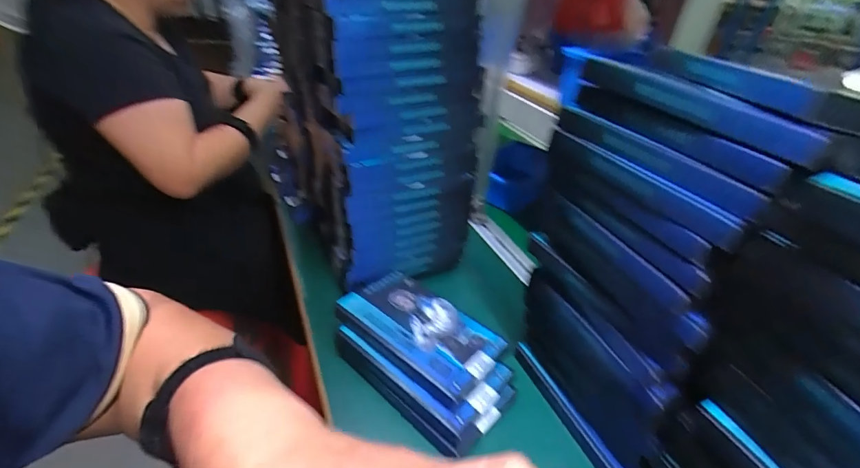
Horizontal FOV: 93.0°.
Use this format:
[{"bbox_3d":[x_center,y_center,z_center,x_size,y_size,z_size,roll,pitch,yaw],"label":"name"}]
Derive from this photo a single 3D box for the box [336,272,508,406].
[{"bbox_3d":[-0.008,0.101,0.428,0.162,0.022,0.091,29,39,30],"label":"box"}]

